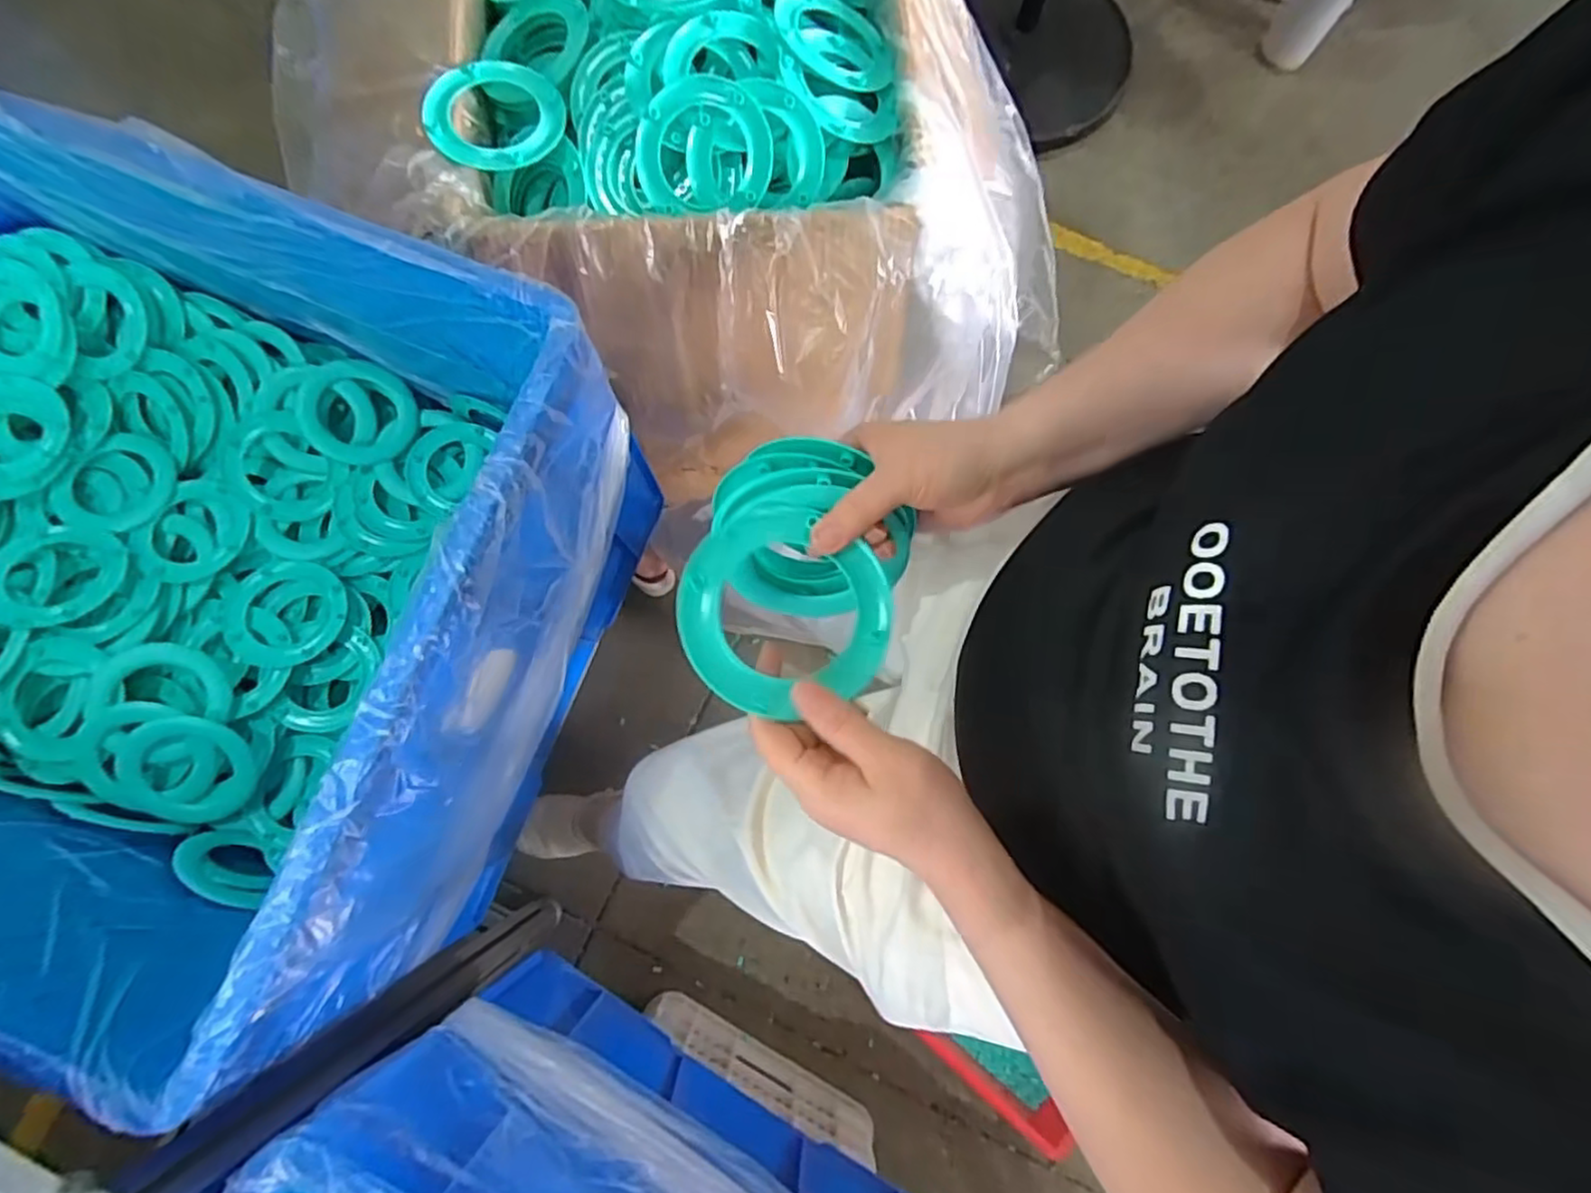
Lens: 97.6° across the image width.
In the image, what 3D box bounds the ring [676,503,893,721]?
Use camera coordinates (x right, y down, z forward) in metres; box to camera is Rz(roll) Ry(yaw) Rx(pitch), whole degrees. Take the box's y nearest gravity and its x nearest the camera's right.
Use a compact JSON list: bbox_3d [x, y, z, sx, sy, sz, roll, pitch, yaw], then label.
[{"bbox_3d":[-0.006,0.005,0.356,0.107,0.022,0.101,0,79,0],"label":"ring"}]

